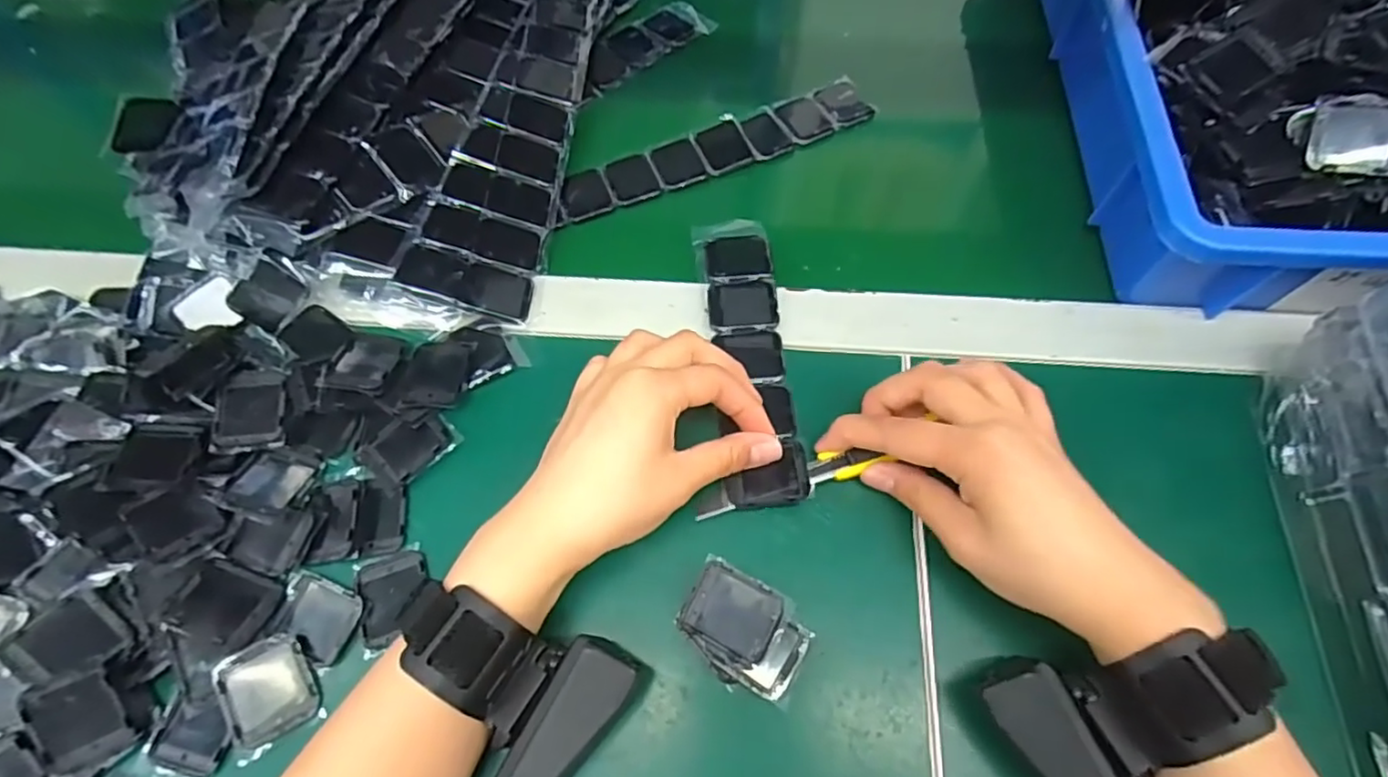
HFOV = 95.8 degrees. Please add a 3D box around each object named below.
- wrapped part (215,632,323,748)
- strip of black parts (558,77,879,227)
[{"bbox_3d":[-0.187,0.131,0.275,0.034,0.004,0.039,-29,79,-24],"label":"wrapped part"},{"bbox_3d":[0.015,-0.162,0.425,0.226,0.010,0.042,-24,65,-10],"label":"strip of black parts"}]

